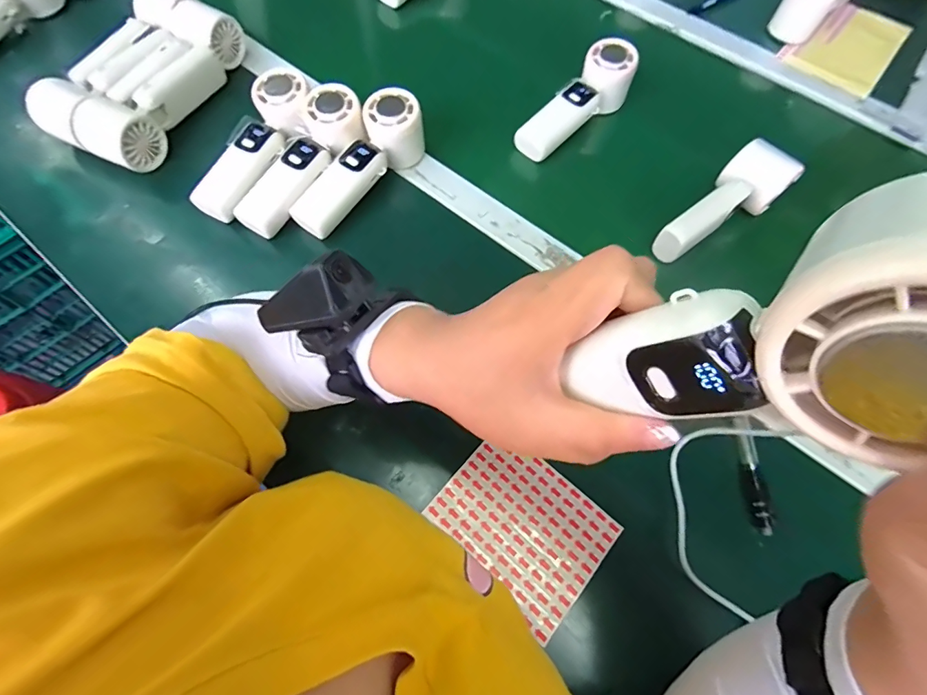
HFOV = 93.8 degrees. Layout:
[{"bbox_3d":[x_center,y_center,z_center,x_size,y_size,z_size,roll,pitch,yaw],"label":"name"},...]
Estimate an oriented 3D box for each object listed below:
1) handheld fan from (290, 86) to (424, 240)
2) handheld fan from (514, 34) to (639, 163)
[{"bbox_3d":[-0.103,-0.182,0.445,0.056,0.056,0.167,40,88,16],"label":"handheld fan"},{"bbox_3d":[0.127,-0.273,0.484,0.050,0.061,0.165,41,72,15],"label":"handheld fan"}]

